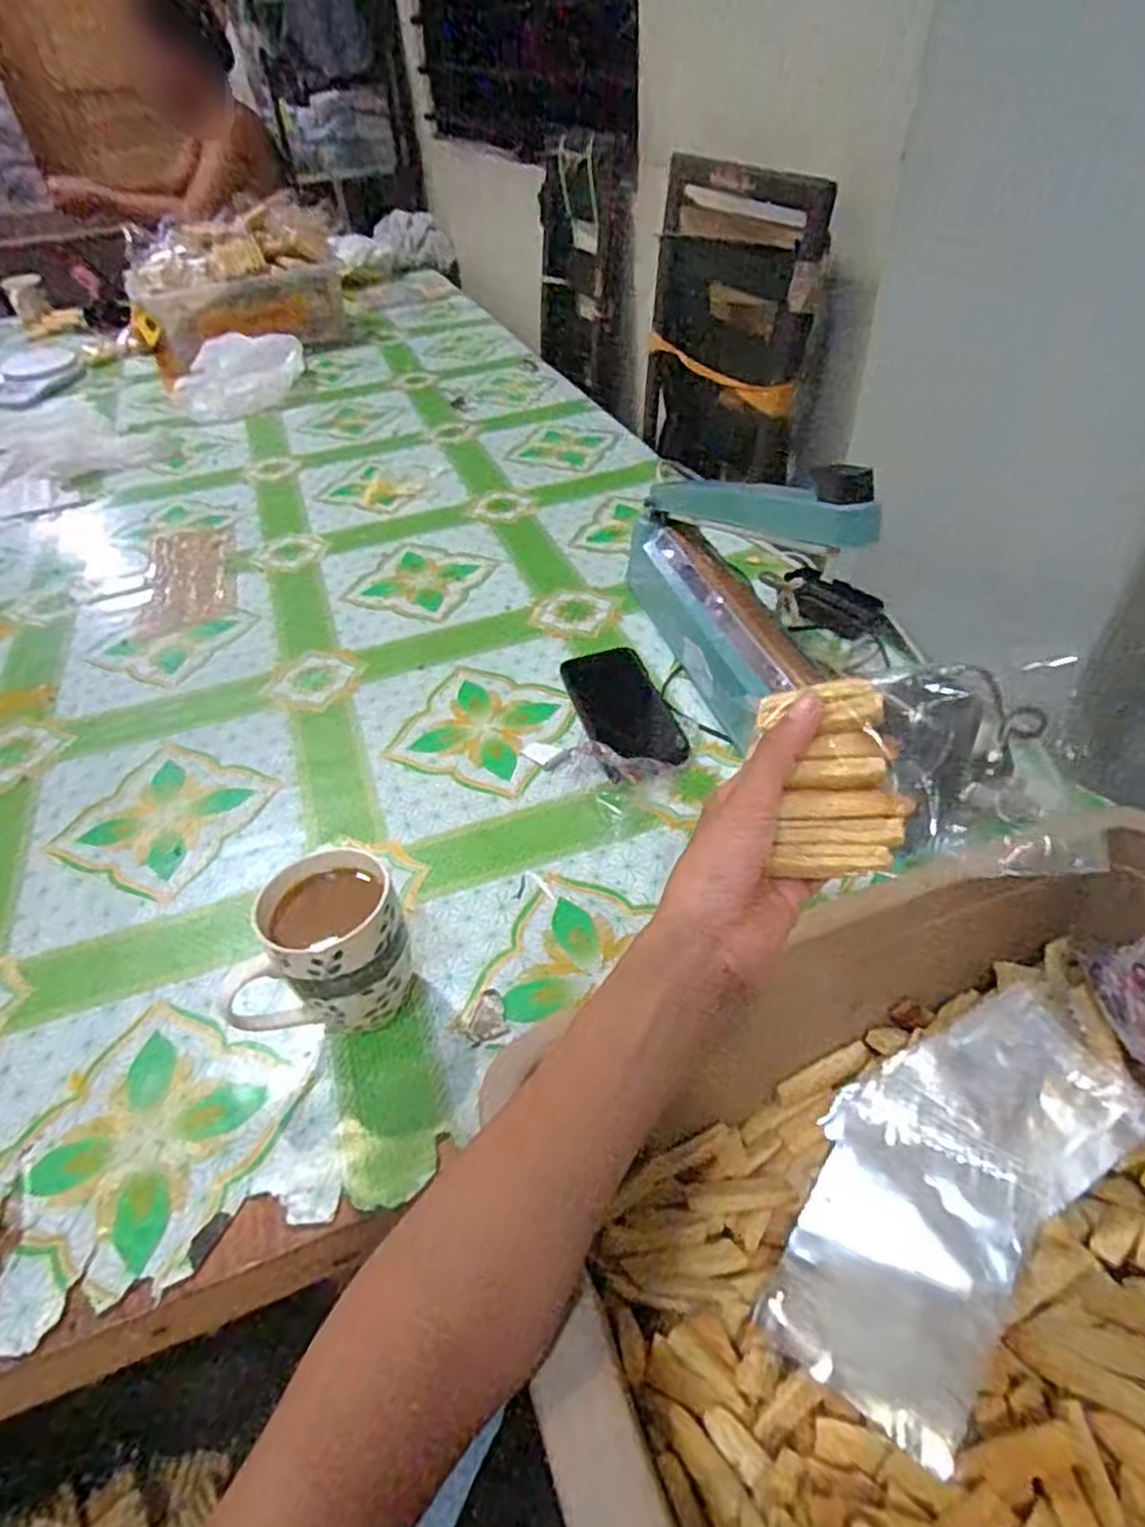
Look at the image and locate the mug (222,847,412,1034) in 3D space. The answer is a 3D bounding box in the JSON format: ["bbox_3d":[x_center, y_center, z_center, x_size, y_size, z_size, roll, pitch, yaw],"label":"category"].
[{"bbox_3d":[-0.162,0.118,0.478,0.113,0.090,0.082,-21,47,-16],"label":"mug"}]

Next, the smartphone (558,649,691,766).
[{"bbox_3d":[0.046,-0.053,0.723,0.079,0.014,0.169,-13,45,-9],"label":"smartphone"}]

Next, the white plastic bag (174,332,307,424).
[{"bbox_3d":[-0.617,-0.716,1.396,0.204,0.079,0.226,-1,45,4],"label":"white plastic bag"}]

